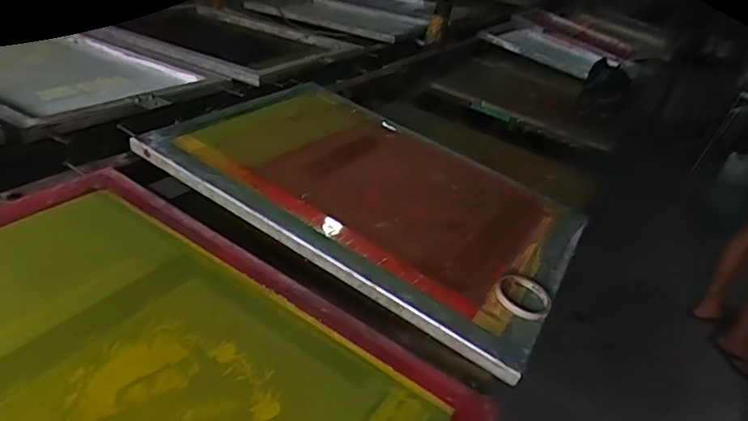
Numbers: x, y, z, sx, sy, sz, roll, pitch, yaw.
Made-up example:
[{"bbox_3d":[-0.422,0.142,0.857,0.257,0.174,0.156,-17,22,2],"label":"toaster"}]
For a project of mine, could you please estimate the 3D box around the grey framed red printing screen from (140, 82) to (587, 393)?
[{"bbox_3d":[0.004,-0.068,1.027,0.716,0.055,0.574,30,31,17],"label":"grey framed red printing screen"}]

